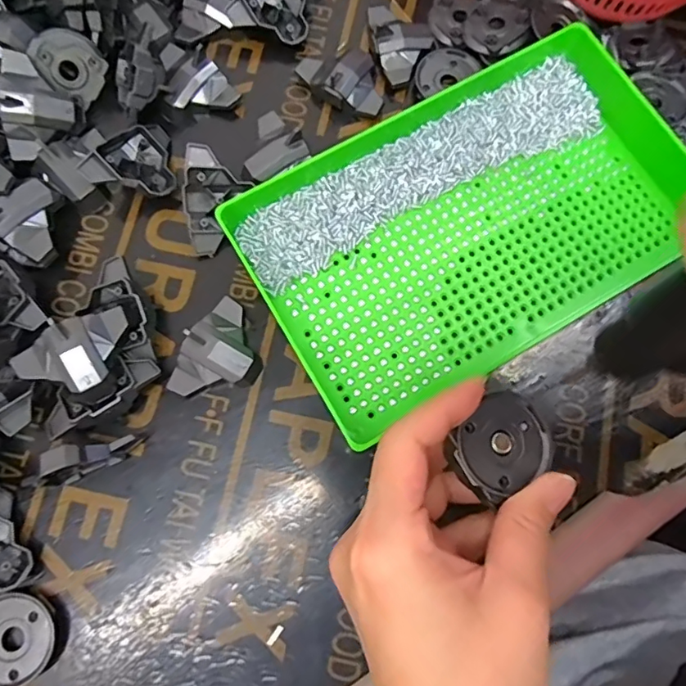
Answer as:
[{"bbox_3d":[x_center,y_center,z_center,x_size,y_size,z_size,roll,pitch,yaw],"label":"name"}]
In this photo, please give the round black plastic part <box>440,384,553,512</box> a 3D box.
[{"bbox_3d":[0.067,0.042,0.216,0.036,0.012,0.044,44,80,9],"label":"round black plastic part"}]

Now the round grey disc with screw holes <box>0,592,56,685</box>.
[{"bbox_3d":[-0.165,0.147,0.257,0.039,0.009,0.042,0,77,-1],"label":"round grey disc with screw holes"}]

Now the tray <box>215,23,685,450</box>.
[{"bbox_3d":[0.072,-0.069,0.298,0.249,0.036,0.154,-30,79,-7],"label":"tray"}]

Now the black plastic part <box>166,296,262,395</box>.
[{"bbox_3d":[-0.069,0.008,0.288,0.042,0.018,0.057,40,79,8],"label":"black plastic part"}]

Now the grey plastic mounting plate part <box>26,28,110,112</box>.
[{"bbox_3d":[-0.164,-0.169,0.314,0.040,0.005,0.036,37,94,-36],"label":"grey plastic mounting plate part"}]

